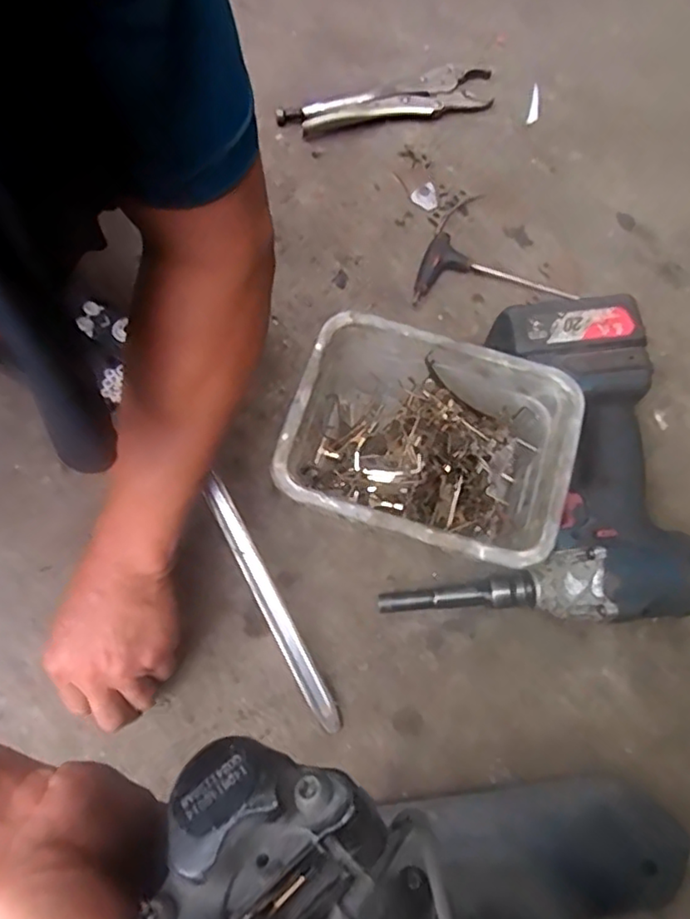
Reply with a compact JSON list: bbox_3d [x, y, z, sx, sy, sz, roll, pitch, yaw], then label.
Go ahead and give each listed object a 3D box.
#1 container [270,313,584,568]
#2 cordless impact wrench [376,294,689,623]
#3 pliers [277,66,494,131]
[{"bbox_3d":[0.059,-0.002,0.479,0.190,0.110,0.141,17,72,5],"label":"container"},{"bbox_3d":[0.142,0.003,0.495,0.230,0.086,0.244,-2,71,-2],"label":"cordless impact wrench"},{"bbox_3d":[0.047,-0.371,0.655,0.226,0.016,0.052,-18,73,-7],"label":"pliers"}]

